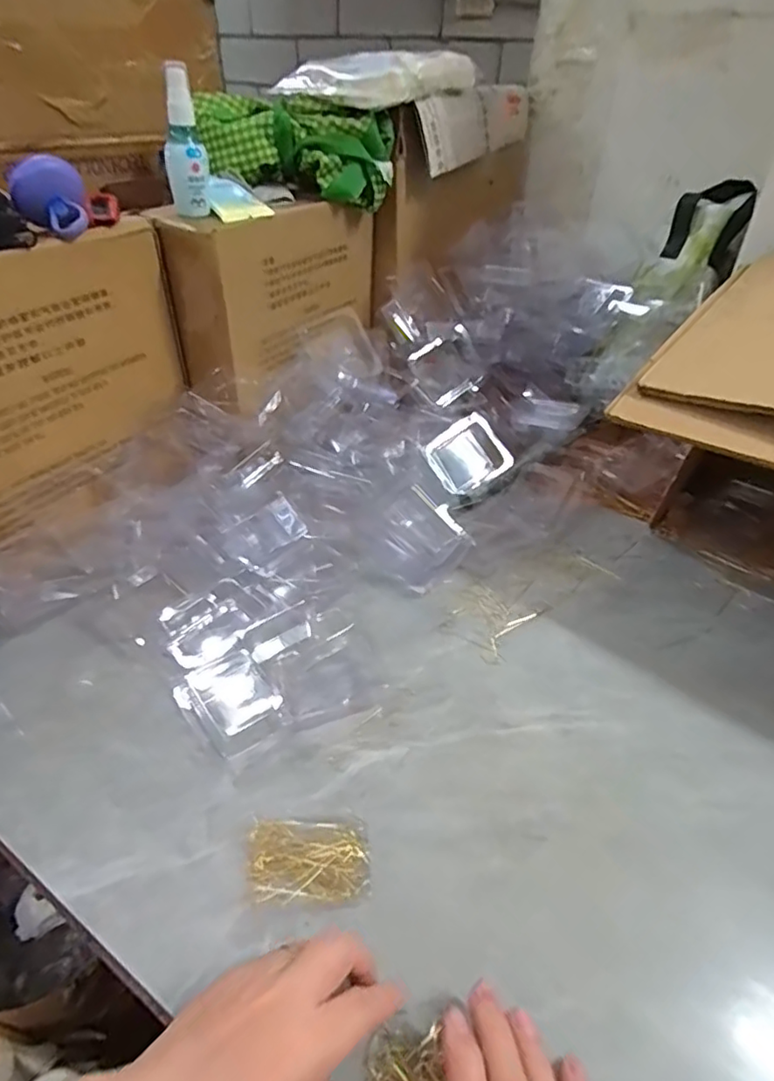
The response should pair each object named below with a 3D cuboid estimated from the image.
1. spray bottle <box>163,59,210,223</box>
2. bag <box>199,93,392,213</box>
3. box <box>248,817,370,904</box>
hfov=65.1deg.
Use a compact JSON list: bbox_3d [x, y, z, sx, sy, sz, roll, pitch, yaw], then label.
[{"bbox_3d":[-0.191,-0.373,0.574,0.039,0.121,0.031,-9,40,-14],"label":"spray bottle"},{"bbox_3d":[-0.100,-0.437,0.681,0.203,0.091,0.067,5,38,4],"label":"bag"},{"bbox_3d":[-0.048,0.196,0.377,0.072,0.015,0.050,1,38,-3],"label":"box"}]

